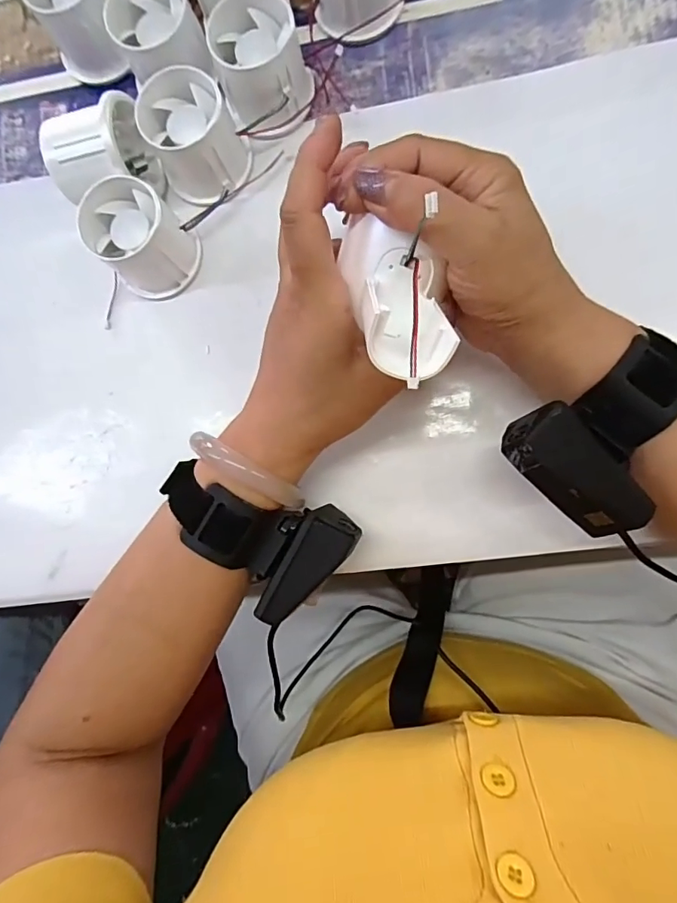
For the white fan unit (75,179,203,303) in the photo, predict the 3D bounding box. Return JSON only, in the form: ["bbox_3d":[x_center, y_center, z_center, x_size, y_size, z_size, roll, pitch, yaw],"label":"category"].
[{"bbox_3d":[-0.122,-0.129,0.306,0.053,0.049,0.053,-1,86,8],"label":"white fan unit"}]

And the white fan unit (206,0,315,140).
[{"bbox_3d":[-0.046,-0.235,0.304,0.054,0.046,0.059,-24,83,5],"label":"white fan unit"}]

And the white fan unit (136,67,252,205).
[{"bbox_3d":[-0.088,-0.189,0.306,0.054,0.048,0.060,-33,82,4],"label":"white fan unit"}]

